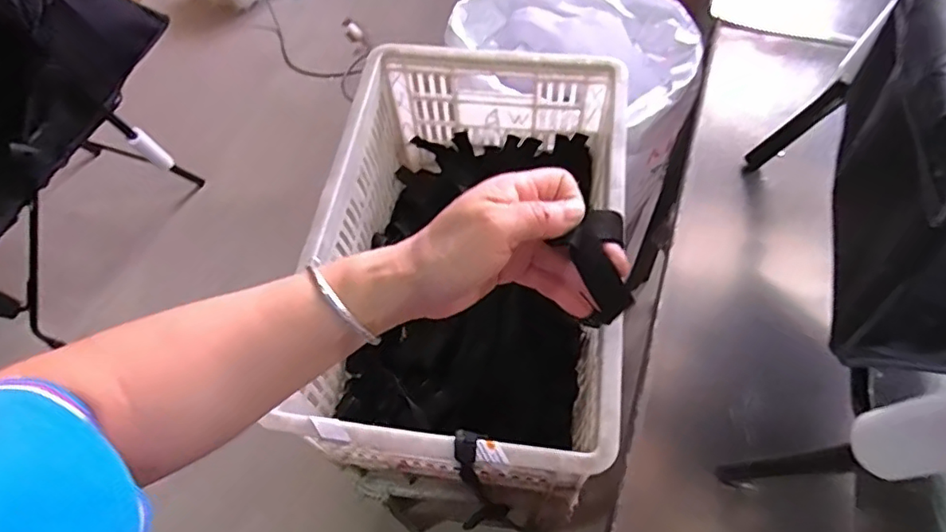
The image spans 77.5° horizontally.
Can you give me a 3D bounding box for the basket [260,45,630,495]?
[{"bbox_3d":[0.001,-0.007,0.637,0.289,0.182,0.443,6,60,7],"label":"basket"}]

